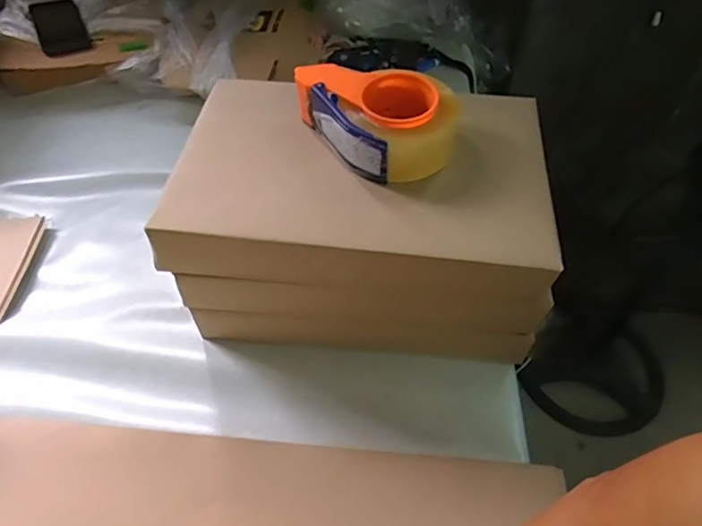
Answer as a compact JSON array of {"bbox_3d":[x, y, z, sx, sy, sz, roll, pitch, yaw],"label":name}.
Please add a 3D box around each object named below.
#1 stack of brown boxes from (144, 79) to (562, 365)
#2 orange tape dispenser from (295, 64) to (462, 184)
[{"bbox_3d":[0.012,-0.044,0.600,0.384,0.209,0.233,4,51,3],"label":"stack of brown boxes"},{"bbox_3d":[0.025,-0.140,0.518,0.168,0.062,0.110,4,51,3],"label":"orange tape dispenser"}]

